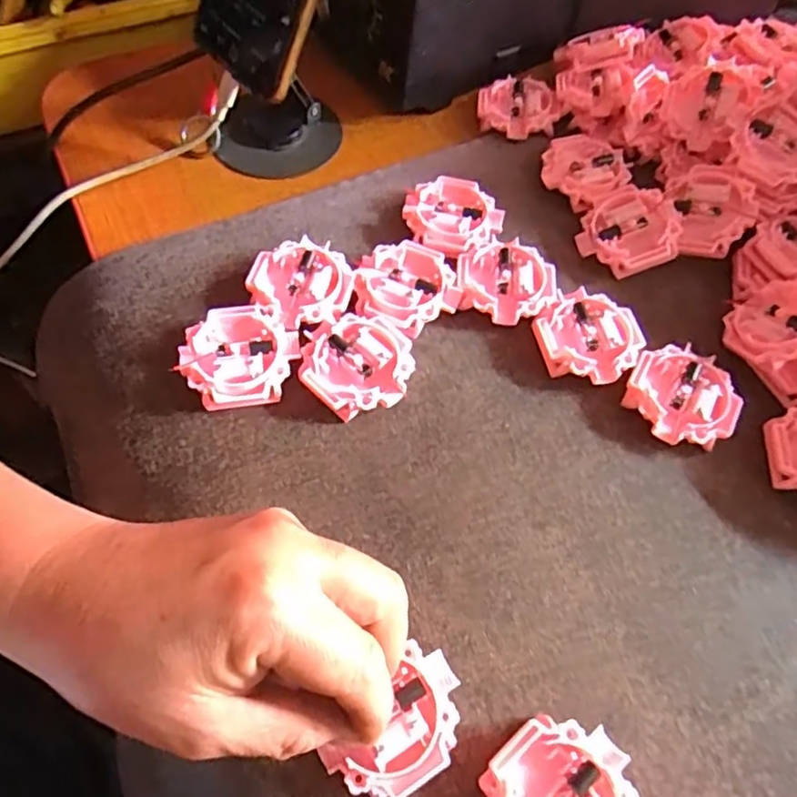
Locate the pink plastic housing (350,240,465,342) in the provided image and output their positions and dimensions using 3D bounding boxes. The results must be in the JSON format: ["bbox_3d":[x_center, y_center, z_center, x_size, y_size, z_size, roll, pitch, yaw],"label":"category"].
[{"bbox_3d":[0.002,-0.059,0.337,0.055,0.015,0.051,2,61,-3],"label":"pink plastic housing"}]

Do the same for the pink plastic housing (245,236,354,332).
[{"bbox_3d":[-0.051,-0.058,0.333,0.051,0.016,0.052,2,61,-3],"label":"pink plastic housing"}]

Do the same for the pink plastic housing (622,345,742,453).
[{"bbox_3d":[0.141,0.000,0.317,0.052,0.014,0.050,26,63,10],"label":"pink plastic housing"}]

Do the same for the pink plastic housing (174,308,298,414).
[{"bbox_3d":[-0.076,-0.020,0.309,0.054,0.015,0.050,2,61,-3],"label":"pink plastic housing"}]

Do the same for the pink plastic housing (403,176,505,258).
[{"bbox_3d":[0.031,-0.102,0.365,0.053,0.015,0.054,2,61,-3],"label":"pink plastic housing"}]

